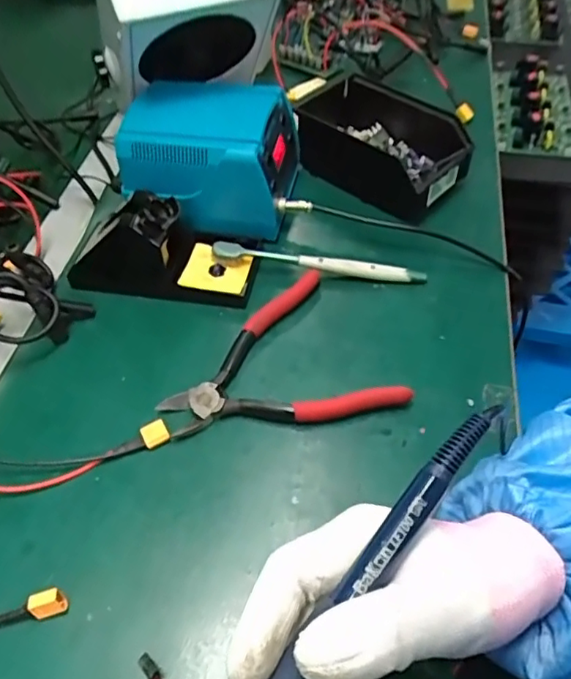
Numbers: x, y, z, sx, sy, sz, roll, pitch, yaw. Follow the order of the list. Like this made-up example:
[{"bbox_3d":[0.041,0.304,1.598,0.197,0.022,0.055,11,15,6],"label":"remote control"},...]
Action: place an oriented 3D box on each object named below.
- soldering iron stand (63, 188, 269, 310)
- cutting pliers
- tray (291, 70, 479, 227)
[{"bbox_3d":[-0.103,-0.088,0.499,0.155,0.065,0.086,8,52,7],"label":"soldering iron stand"},{"bbox_3d":[-0.004,-0.001,0.456,0.171,0.021,0.150,-4,52,-2],"label":"cutting pliers"},{"bbox_3d":[0.086,-0.198,0.574,0.179,0.056,0.105,32,59,24],"label":"tray"}]

